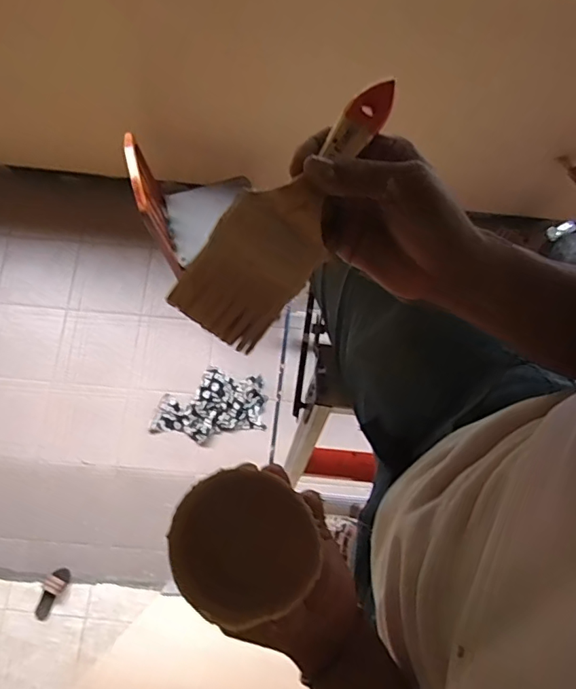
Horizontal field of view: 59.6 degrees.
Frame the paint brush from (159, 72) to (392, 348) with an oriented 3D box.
[{"bbox_3d":[0.011,-0.087,0.311,0.060,0.012,0.196,41,75,-14],"label":"paint brush"}]

